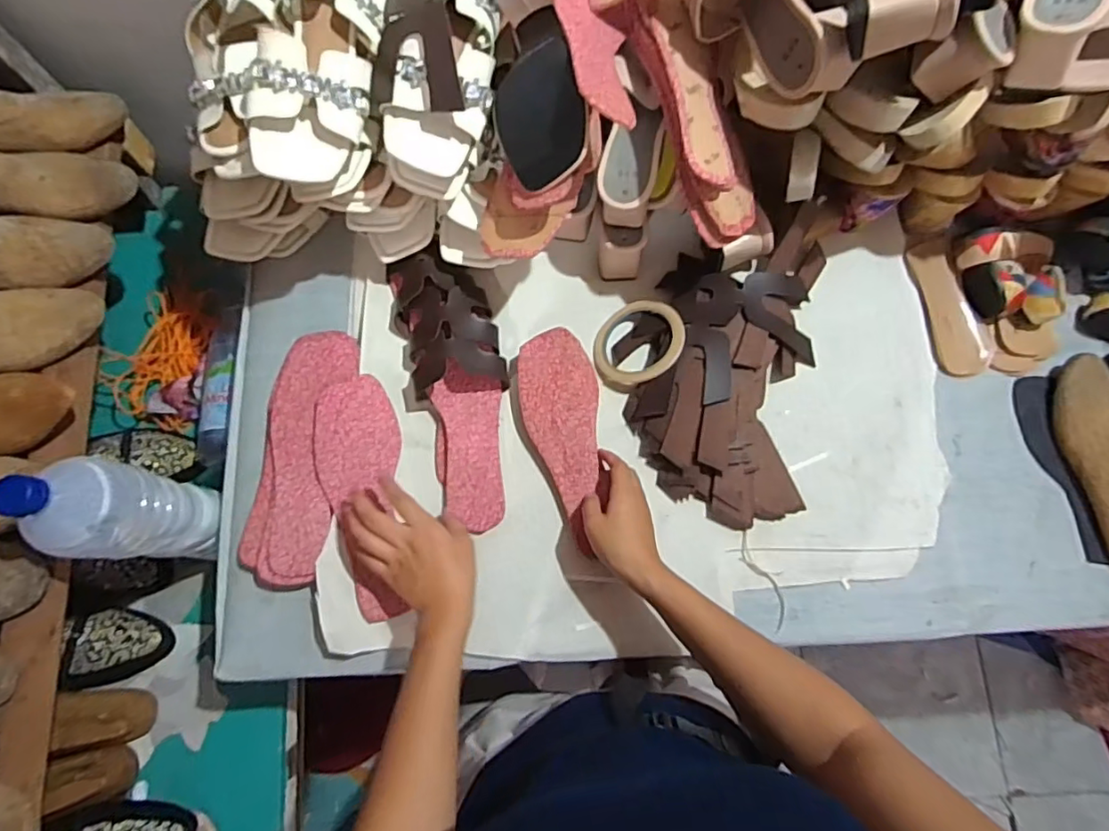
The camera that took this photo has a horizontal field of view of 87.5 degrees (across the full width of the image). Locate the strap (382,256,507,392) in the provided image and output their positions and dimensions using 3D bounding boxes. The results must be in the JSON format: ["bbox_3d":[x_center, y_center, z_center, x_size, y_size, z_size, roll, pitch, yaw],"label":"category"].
[{"bbox_3d":[-0.119,-0.103,0.628,0.104,0.047,0.156,-13,76,-5],"label":"strap"}]

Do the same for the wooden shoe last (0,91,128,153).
[{"bbox_3d":[-0.551,-0.315,0.602,0.171,0.057,0.062,-11,75,-22],"label":"wooden shoe last"}]

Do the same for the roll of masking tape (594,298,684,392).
[{"bbox_3d":[0.094,-0.082,0.641,0.097,0.018,0.097,-16,70,22],"label":"roll of masking tape"}]

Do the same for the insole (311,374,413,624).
[{"bbox_3d":[-0.195,0.082,0.587,0.082,0.014,0.241,-9,79,-4],"label":"insole"}]

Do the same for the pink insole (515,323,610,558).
[{"bbox_3d":[0.013,0.022,0.608,0.078,0.017,0.229,-10,80,-4],"label":"pink insole"}]

